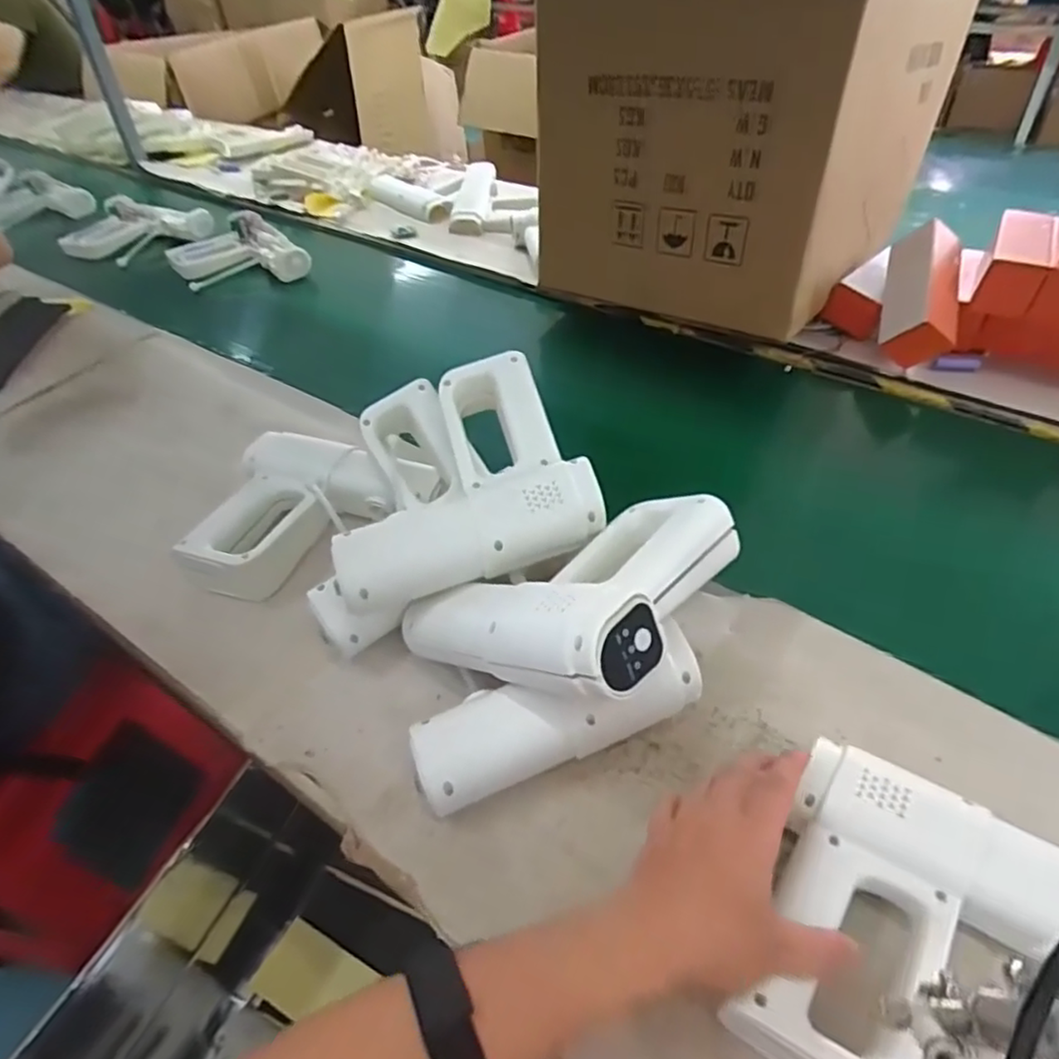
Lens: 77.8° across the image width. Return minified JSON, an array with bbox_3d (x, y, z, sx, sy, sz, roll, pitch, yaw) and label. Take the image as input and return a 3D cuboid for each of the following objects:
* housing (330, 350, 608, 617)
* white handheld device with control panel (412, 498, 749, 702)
[{"bbox_3d":[-0.063,-0.041,0.551,0.209,0.065,0.182,-18,62,-4],"label":"housing"},{"bbox_3d":[0.025,0.034,0.494,0.201,0.053,0.178,8,38,41],"label":"white handheld device with control panel"}]

